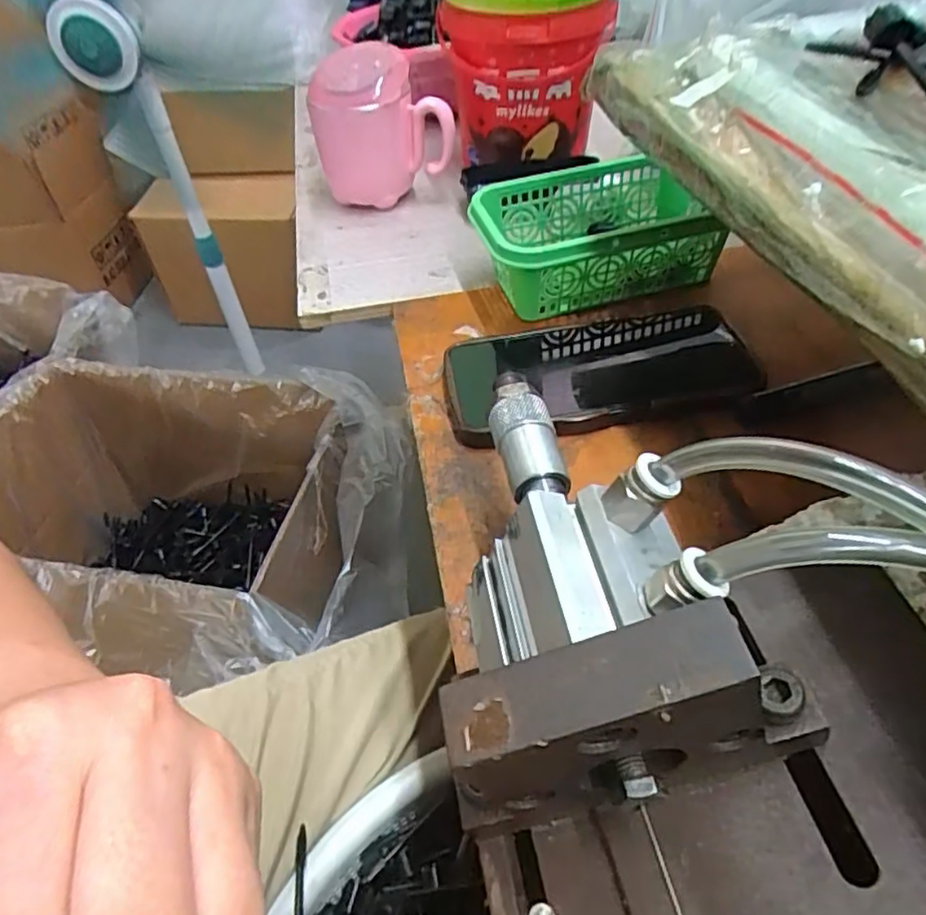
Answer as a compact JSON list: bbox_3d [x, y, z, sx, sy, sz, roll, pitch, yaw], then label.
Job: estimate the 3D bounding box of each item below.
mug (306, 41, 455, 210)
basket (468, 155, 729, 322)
[{"bbox_3d":[-0.063,-0.260,0.506,0.106,0.103,0.072,-8,47,-2],"label":"mug"},{"bbox_3d":[0.084,-0.140,0.410,0.146,0.056,0.098,-7,47,-2],"label":"basket"}]

